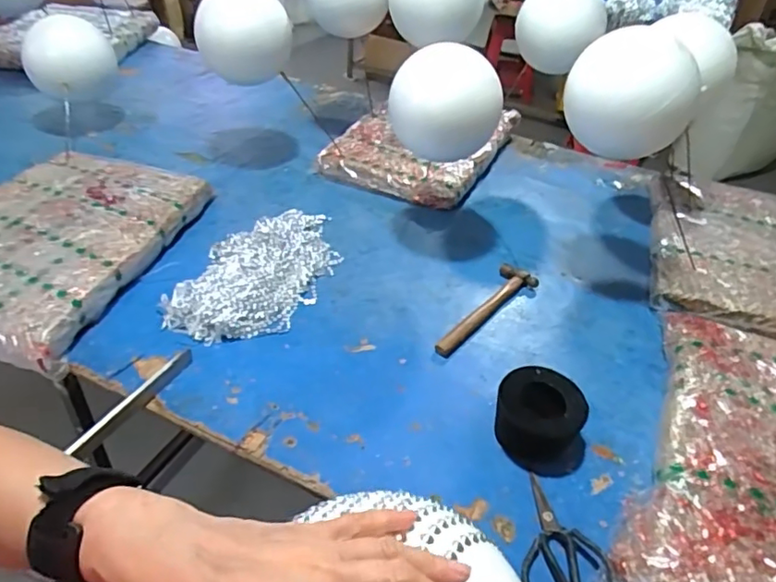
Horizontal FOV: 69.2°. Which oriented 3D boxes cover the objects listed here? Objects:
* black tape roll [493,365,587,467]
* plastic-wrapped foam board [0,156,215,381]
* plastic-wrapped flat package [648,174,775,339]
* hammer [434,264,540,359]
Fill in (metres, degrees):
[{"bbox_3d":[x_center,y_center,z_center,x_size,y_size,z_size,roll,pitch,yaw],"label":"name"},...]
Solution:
[{"bbox_3d":[0.205,0.172,0.770,0.111,0.083,0.112,3,40,-3],"label":"black tape roll"},{"bbox_3d":[-0.608,-0.098,1.017,0.386,0.058,0.534,12,40,7],"label":"plastic-wrapped foam board"},{"bbox_3d":[0.756,-0.079,1.159,0.402,0.057,0.568,17,41,14],"label":"plastic-wrapped flat package"},{"bbox_3d":[0.169,0.034,0.985,0.070,0.018,0.278,29,45,26],"label":"hammer"}]

